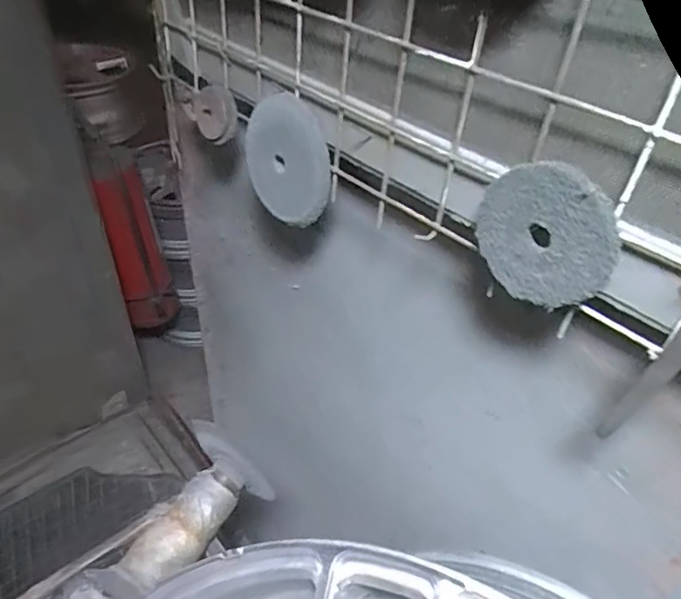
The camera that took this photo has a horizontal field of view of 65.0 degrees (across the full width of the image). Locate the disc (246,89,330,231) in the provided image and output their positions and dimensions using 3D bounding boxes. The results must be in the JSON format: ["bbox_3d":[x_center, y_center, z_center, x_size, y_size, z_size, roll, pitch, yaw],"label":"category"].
[{"bbox_3d":[-0.049,-0.119,0.471,0.013,0.108,0.100,-17,0,-44],"label":"disc"}]

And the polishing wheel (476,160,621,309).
[{"bbox_3d":[0.117,-0.037,0.310,0.081,0.082,0.012,31,46,26],"label":"polishing wheel"}]

